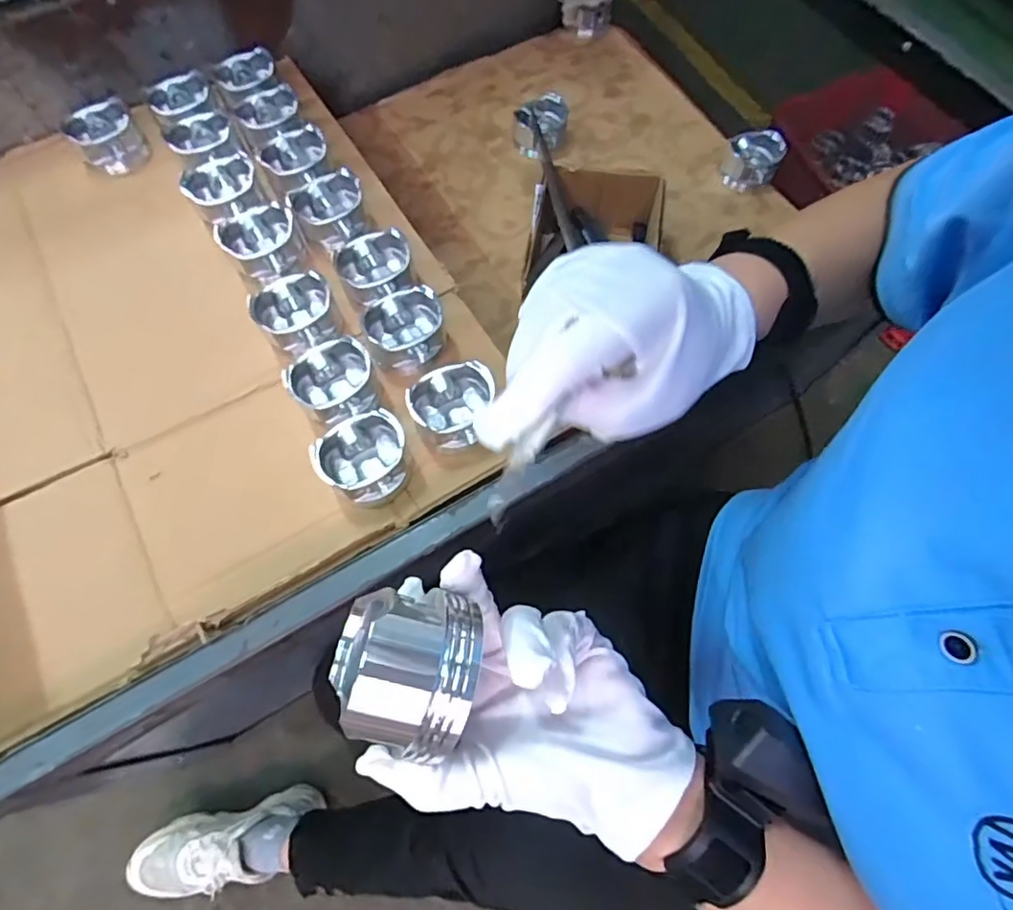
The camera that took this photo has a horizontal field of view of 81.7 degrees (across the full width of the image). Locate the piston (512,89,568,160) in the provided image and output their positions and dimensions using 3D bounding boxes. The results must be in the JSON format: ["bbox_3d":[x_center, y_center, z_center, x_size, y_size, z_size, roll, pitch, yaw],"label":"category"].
[{"bbox_3d":[0.047,-0.462,0.829,0.074,0.048,0.080,8,69,2],"label":"piston"}]

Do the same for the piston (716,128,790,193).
[{"bbox_3d":[0.341,-0.410,0.816,0.074,0.057,0.074,23,70,7],"label":"piston"}]

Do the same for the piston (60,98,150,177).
[{"bbox_3d":[-0.472,-0.375,0.694,0.070,0.053,0.070,1,69,-1],"label":"piston"}]

